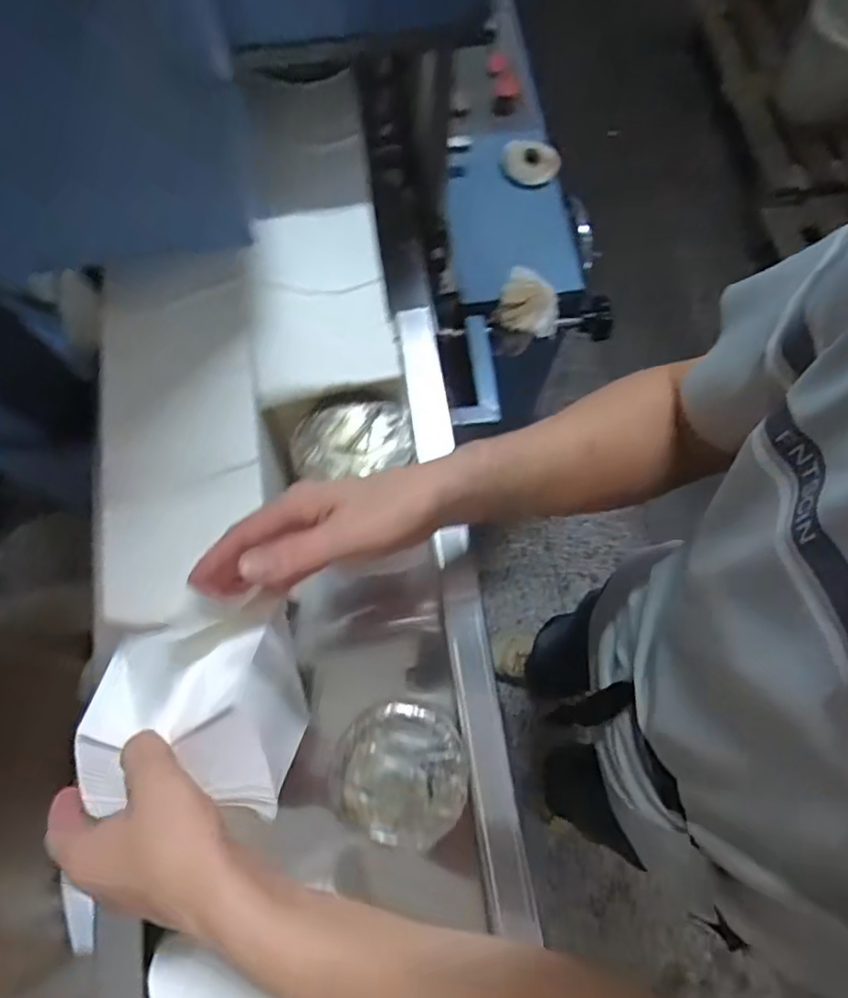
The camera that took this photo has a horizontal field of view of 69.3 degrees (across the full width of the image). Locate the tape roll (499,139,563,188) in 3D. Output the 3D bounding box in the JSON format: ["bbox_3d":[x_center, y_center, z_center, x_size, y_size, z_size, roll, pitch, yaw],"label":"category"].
[{"bbox_3d":[0.154,-0.489,0.891,0.082,0.022,0.090,-2,62,12],"label":"tape roll"}]

